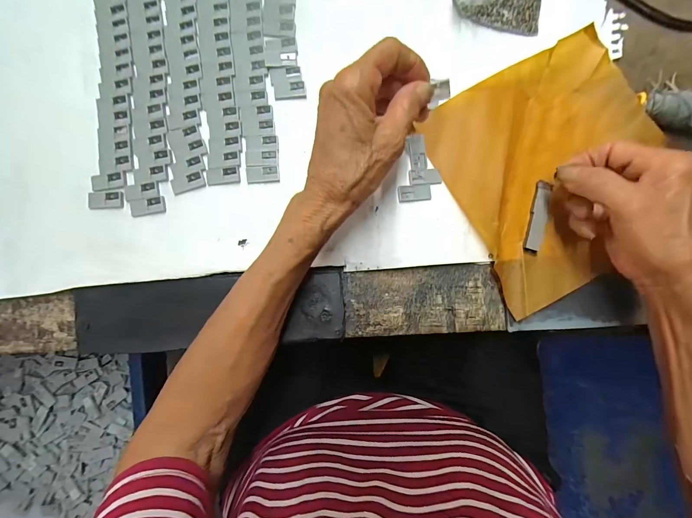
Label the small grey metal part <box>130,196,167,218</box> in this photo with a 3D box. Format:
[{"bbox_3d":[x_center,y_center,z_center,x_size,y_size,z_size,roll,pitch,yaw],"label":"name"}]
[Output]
[{"bbox_3d":[-0.168,-0.044,0.273,0.028,0.004,0.014,-15,88,-3],"label":"small grey metal part"}]

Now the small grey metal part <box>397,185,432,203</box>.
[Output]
[{"bbox_3d":[0.059,-0.056,0.276,0.028,0.004,0.014,-6,88,-3],"label":"small grey metal part"}]

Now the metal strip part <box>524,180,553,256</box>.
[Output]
[{"bbox_3d":[0.168,-0.037,0.282,0.013,0.006,0.066,14,87,-2],"label":"metal strip part"}]

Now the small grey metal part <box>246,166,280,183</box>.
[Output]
[{"bbox_3d":[-0.072,-0.073,0.279,0.027,0.004,0.013,-5,88,-3],"label":"small grey metal part"}]

